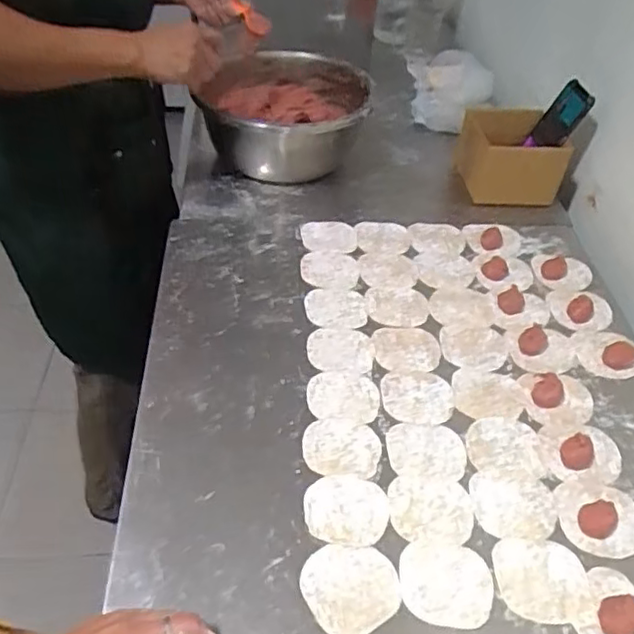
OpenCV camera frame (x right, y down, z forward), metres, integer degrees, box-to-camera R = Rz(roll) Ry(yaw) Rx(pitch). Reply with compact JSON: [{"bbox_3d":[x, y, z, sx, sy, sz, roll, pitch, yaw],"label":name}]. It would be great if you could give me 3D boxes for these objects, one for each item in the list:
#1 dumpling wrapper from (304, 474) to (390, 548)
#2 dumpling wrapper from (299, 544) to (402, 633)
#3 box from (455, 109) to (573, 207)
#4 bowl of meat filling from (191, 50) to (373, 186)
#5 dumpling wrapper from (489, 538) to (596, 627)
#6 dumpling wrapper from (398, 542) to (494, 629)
[{"bbox_3d":[0.029,0.183,0.599,0.078,0.004,0.072,8,45,5],"label":"dumpling wrapper"},{"bbox_3d":[0.030,0.234,0.546,0.080,0.004,0.077,-24,51,-24],"label":"dumpling wrapper"},{"bbox_3d":[0.303,-0.254,1.005,0.144,0.108,0.127,3,45,0],"label":"box"},{"bbox_3d":[-0.056,-0.320,1.019,0.262,0.142,0.239,2,45,-2],"label":"bowl of meat filling"},{"bbox_3d":[0.202,0.233,0.559,0.082,0.004,0.073,4,45,1],"label":"dumpling wrapper"},{"bbox_3d":[0.114,0.235,0.552,0.079,0.004,0.072,4,45,0],"label":"dumpling wrapper"}]

